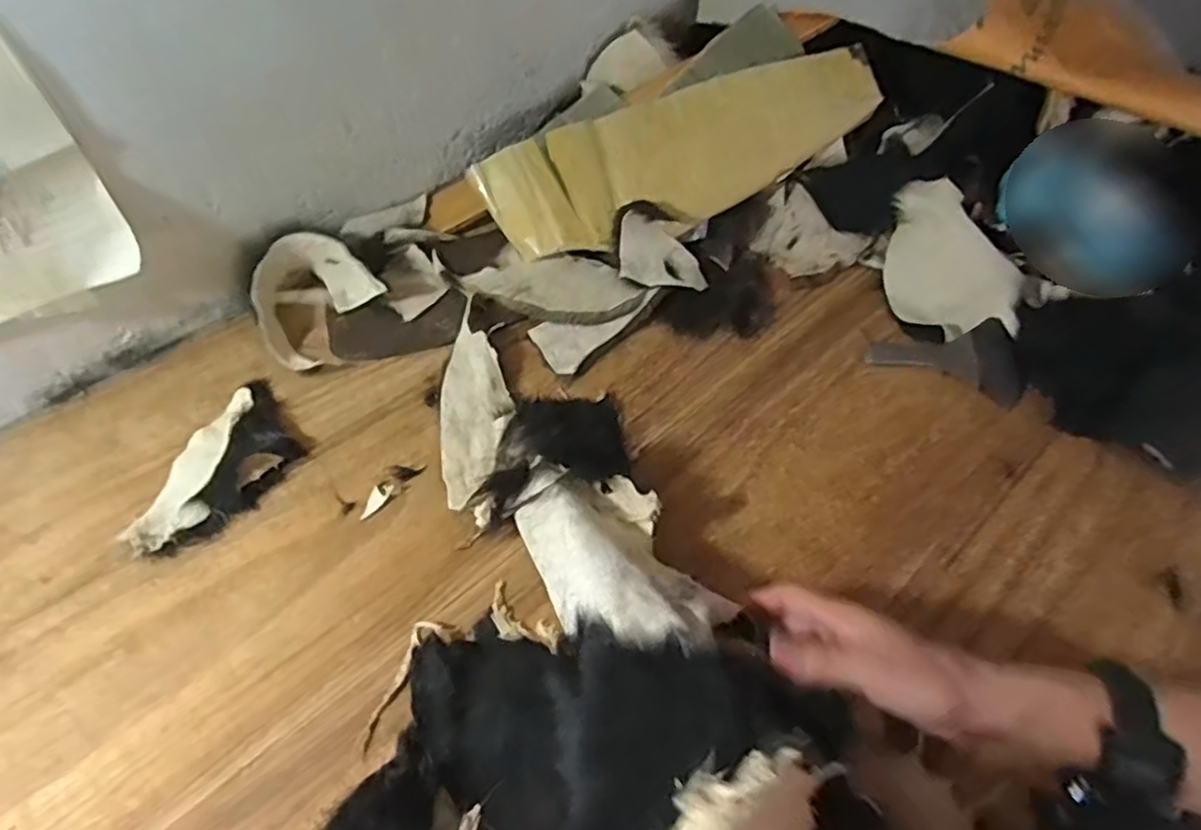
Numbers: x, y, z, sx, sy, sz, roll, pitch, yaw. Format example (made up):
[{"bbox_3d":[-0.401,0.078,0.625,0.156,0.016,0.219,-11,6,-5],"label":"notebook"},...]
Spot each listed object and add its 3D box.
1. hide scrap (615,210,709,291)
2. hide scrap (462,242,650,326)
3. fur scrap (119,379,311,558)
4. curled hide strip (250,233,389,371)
[{"bbox_3d":[0.058,-0.154,0.662,0.084,0.022,0.067,3,81,-7],"label":"hide scrap"},{"bbox_3d":[-0.042,-0.122,0.667,0.165,0.023,0.074,10,67,7],"label":"hide scrap"},{"bbox_3d":[-0.295,0.038,0.536,0.081,0.026,0.156,24,58,12],"label":"fur scrap"},{"bbox_3d":[-0.263,-0.106,0.612,0.101,0.067,0.103,33,60,17],"label":"curled hide strip"}]

